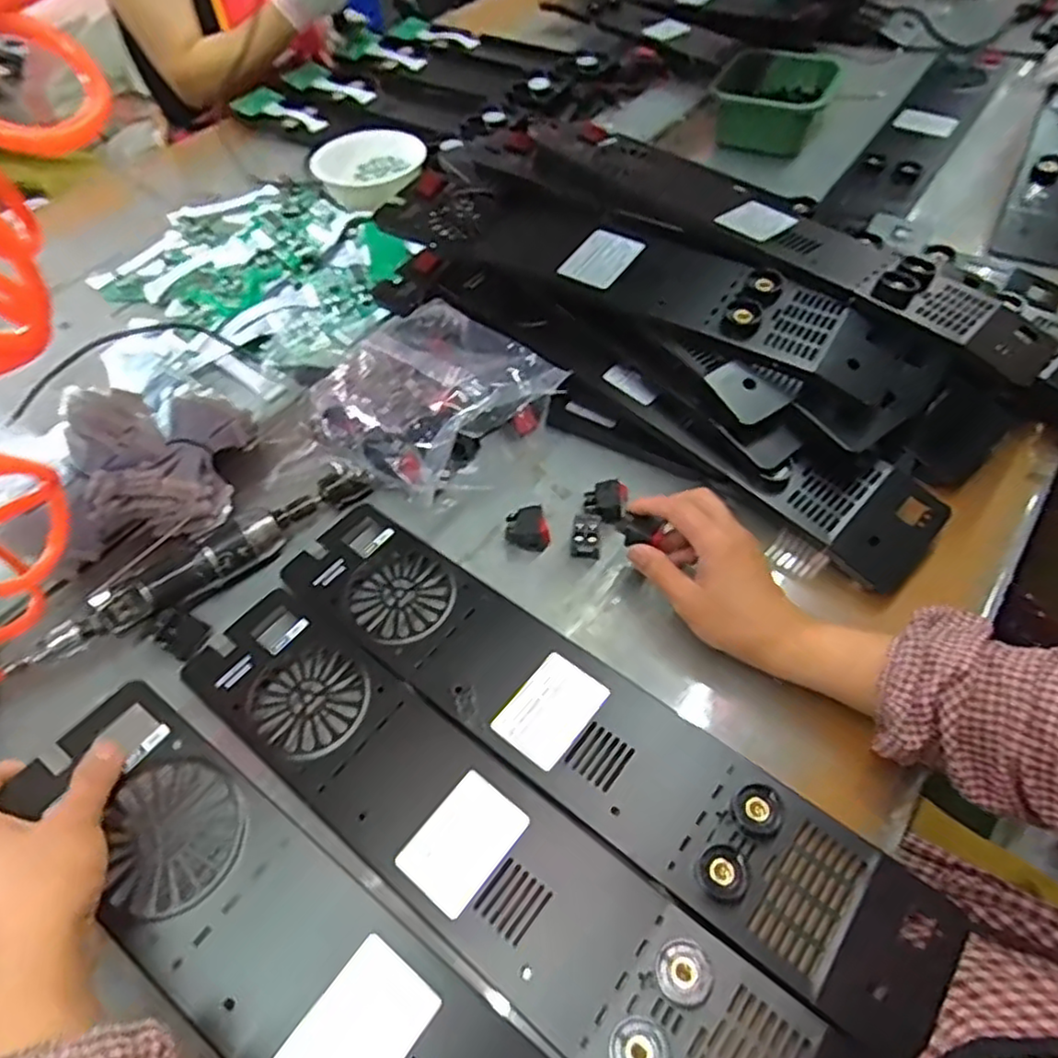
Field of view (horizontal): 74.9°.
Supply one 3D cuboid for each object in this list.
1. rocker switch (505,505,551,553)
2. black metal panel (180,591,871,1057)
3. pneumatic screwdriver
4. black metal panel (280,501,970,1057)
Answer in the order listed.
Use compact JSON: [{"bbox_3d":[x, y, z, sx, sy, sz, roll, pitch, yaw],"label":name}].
[{"bbox_3d":[-0.002,0.001,0.568,0.033,0.022,0.032,-15,54,-8],"label":"rocker switch"},{"bbox_3d":[-0.024,0.198,0.418,0.492,0.012,0.097,32,61,24],"label":"black metal panel"},{"bbox_3d":[-0.255,0.026,0.548,0.284,0.037,0.039,-38,60,-23],"label":"pneumatic screwdriver"},{"bbox_3d":[0.030,0.128,0.467,0.491,0.010,0.095,32,61,24],"label":"black metal panel"}]

